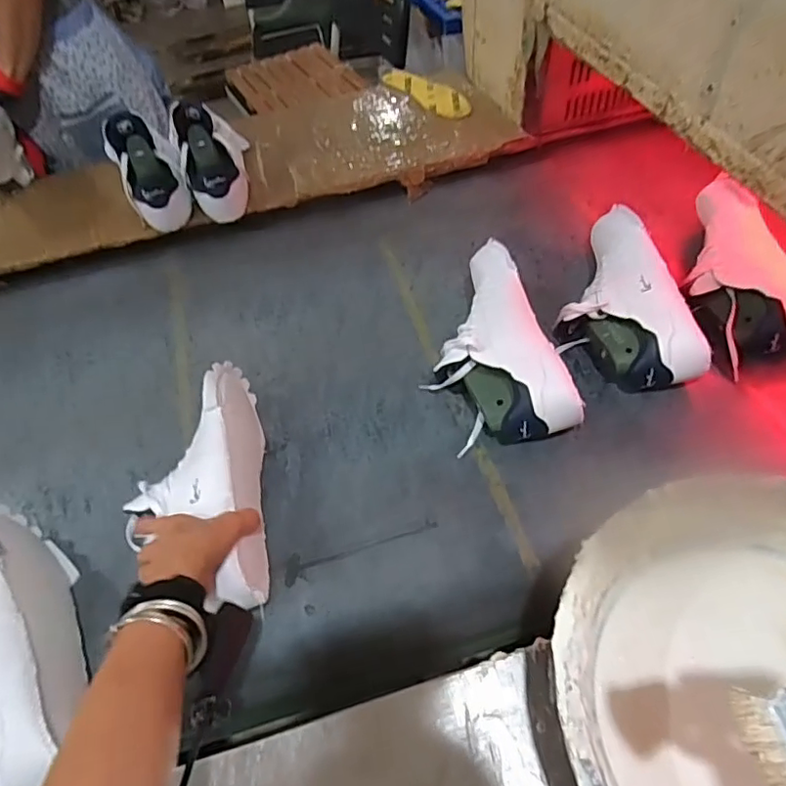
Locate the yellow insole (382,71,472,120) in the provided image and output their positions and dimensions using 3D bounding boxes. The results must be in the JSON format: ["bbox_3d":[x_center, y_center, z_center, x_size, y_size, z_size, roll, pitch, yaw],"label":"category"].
[{"bbox_3d":[0.067,-0.597,1.109,0.079,0.010,0.248,-28,56,-16],"label":"yellow insole"}]

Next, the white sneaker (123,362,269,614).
[{"bbox_3d":[-0.219,0.098,0.594,0.148,0.092,0.286,-11,53,-3],"label":"white sneaker"}]

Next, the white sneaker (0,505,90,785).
[{"bbox_3d":[-0.363,0.228,0.518,0.111,0.078,0.278,-29,56,-16],"label":"white sneaker"}]

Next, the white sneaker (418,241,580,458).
[{"bbox_3d":[0.110,-0.057,0.679,0.134,0.089,0.267,-14,53,-6],"label":"white sneaker"}]

